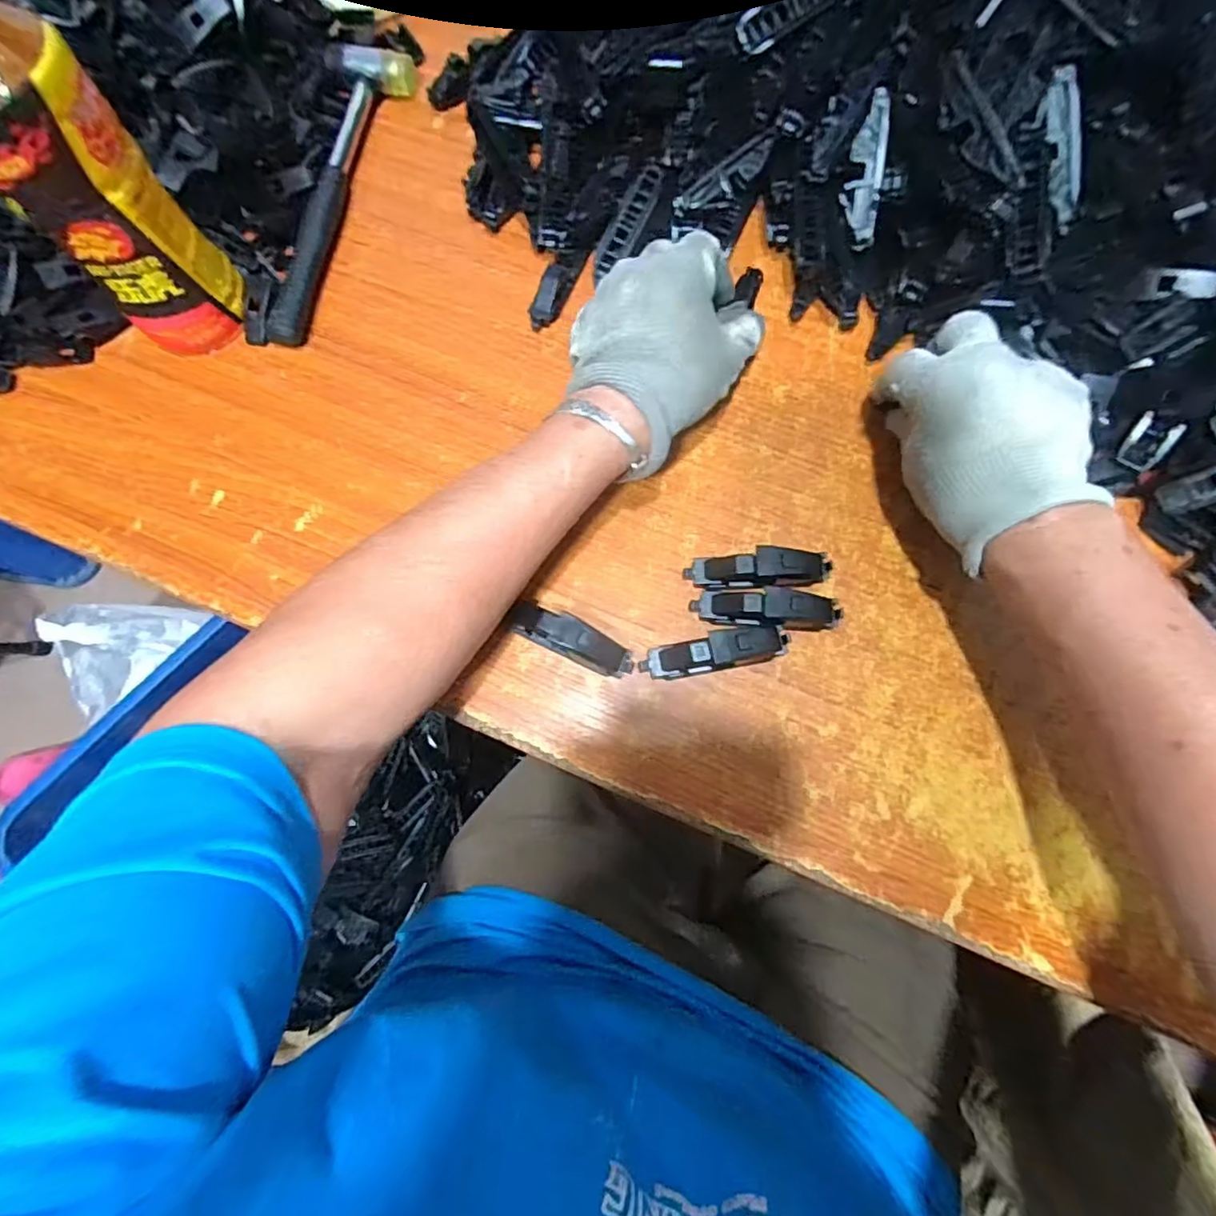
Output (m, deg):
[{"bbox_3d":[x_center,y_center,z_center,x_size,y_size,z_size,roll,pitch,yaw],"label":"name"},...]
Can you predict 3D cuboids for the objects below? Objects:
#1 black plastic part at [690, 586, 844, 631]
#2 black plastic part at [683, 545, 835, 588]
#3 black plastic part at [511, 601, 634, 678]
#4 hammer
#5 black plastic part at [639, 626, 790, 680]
[{"bbox_3d":[0.089,0.001,0.332,0.081,0.022,0.020,6,75,2],"label":"black plastic part"},{"bbox_3d":[0.086,-0.021,0.337,0.081,0.023,0.020,-4,75,-1],"label":"black plastic part"},{"bbox_3d":[-0.019,0.018,0.331,0.069,0.020,0.021,26,77,7],"label":"black plastic part"},{"bbox_3d":[-0.181,-0.286,0.407,0.057,0.025,0.230,5,75,2],"label":"hammer"},{"bbox_3d":[0.059,0.024,0.325,0.081,0.024,0.018,-11,76,-2],"label":"black plastic part"}]

